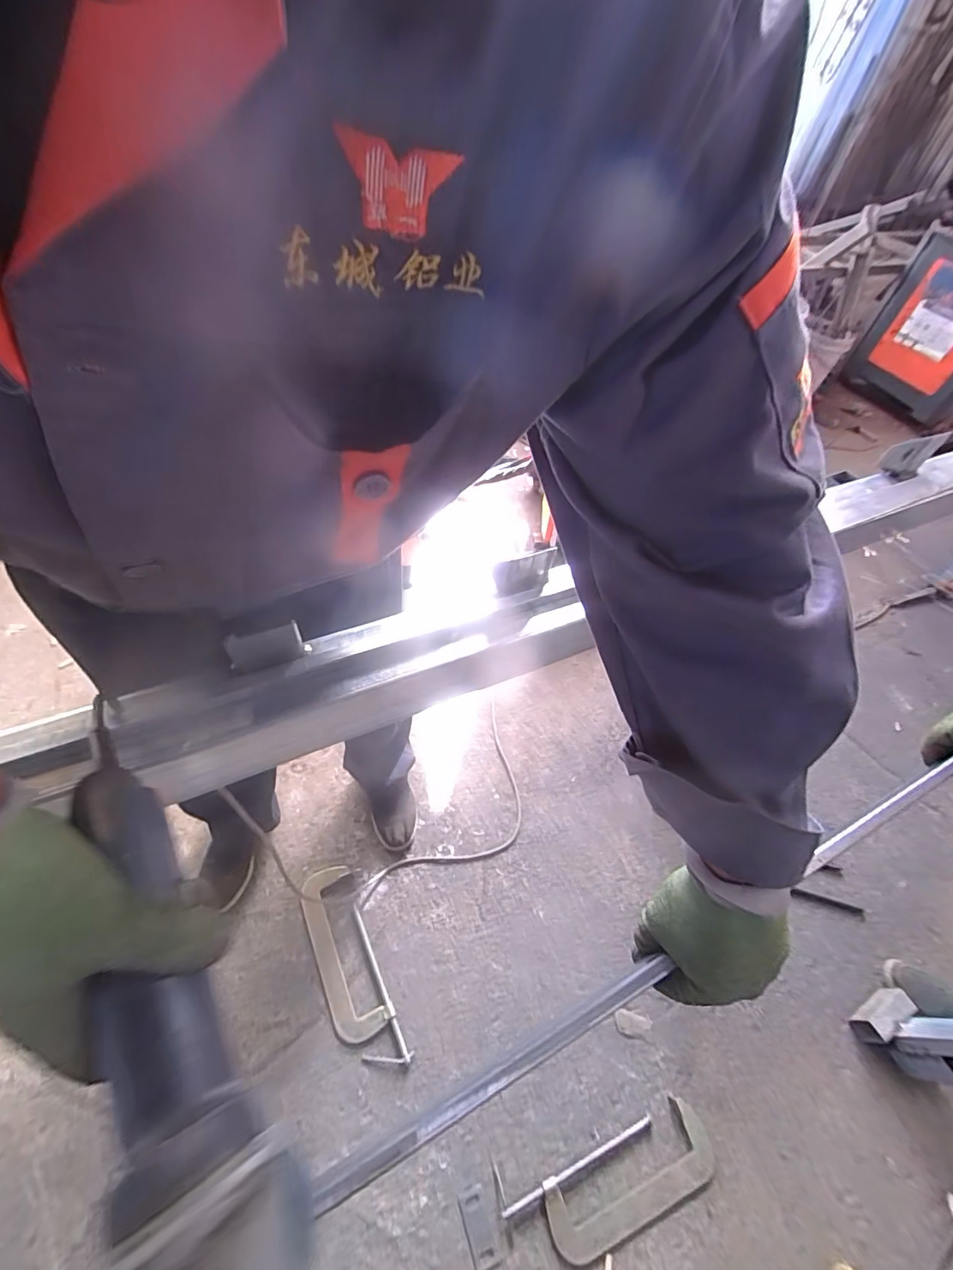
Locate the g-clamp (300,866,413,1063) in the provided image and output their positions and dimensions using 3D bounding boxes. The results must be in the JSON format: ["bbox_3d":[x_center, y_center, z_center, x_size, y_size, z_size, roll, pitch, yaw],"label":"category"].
[{"bbox_3d":[-0.264,0.672,0.985,0.110,0.027,0.379,-19,58,-21],"label":"g-clamp"}]

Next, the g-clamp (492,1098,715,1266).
[{"bbox_3d":[0.239,0.957,0.842,0.385,0.024,0.129,-11,56,-16],"label":"g-clamp"}]

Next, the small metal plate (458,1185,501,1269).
[{"bbox_3d":[0.004,0.996,0.808,0.045,0.006,0.096,-13,56,-17],"label":"small metal plate"}]

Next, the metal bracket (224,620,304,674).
[{"bbox_3d":[-0.185,0.012,0.421,0.063,0.037,0.005,-13,36,-9],"label":"metal bracket"}]

